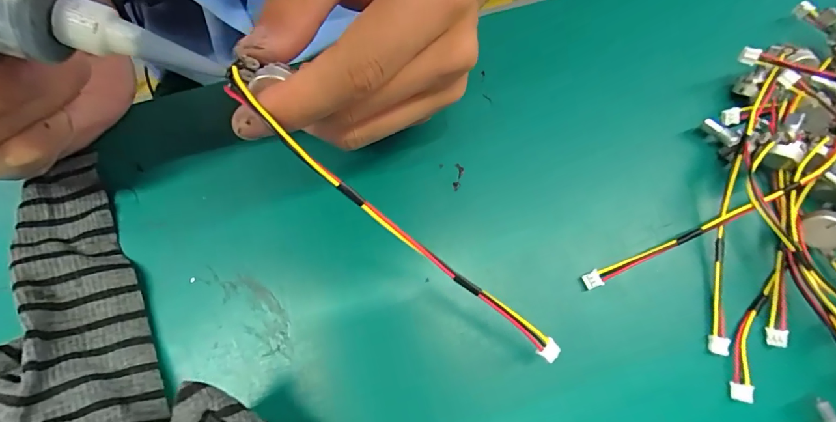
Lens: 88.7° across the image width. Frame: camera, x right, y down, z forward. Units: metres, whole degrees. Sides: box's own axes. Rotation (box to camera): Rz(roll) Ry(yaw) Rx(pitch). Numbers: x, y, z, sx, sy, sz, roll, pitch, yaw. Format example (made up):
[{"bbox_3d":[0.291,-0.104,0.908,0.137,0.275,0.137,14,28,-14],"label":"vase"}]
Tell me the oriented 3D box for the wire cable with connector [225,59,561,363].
[{"bbox_3d":[-0.003,0.003,0.146,0.149,0.011,0.019,42,76,-8],"label":"wire cable with connector"}]

